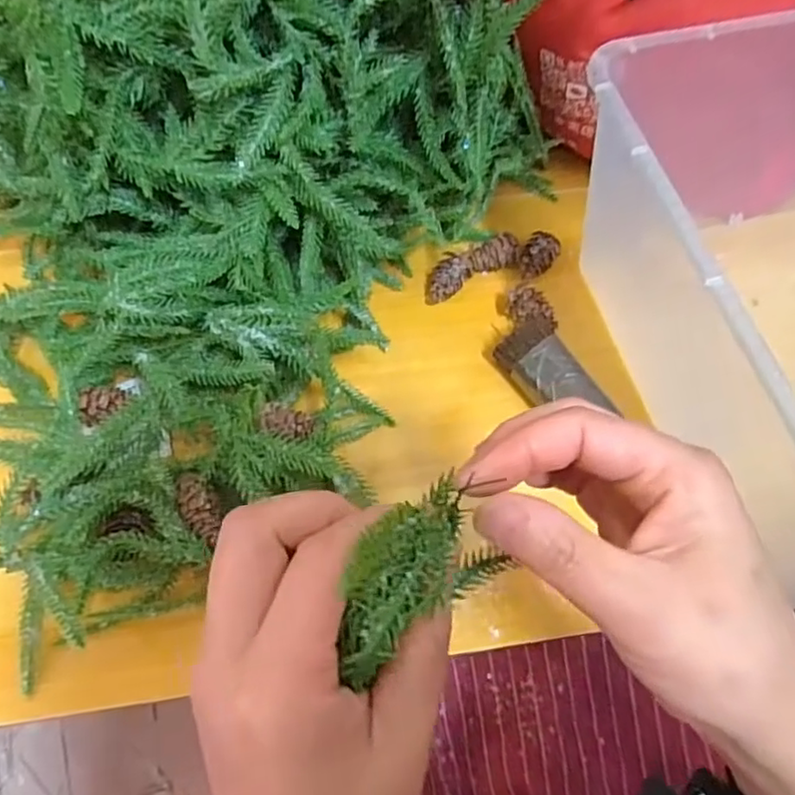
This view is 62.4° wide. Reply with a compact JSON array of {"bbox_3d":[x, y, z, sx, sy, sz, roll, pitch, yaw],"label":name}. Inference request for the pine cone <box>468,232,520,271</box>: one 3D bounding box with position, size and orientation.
[{"bbox_3d":[0.064,-0.093,0.432,0.031,0.018,0.018,-11,65,-5],"label":"pine cone"}]

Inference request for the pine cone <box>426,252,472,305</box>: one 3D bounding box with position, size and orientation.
[{"bbox_3d":[0.032,-0.078,0.427,0.023,0.017,0.037,25,67,11],"label":"pine cone"}]

